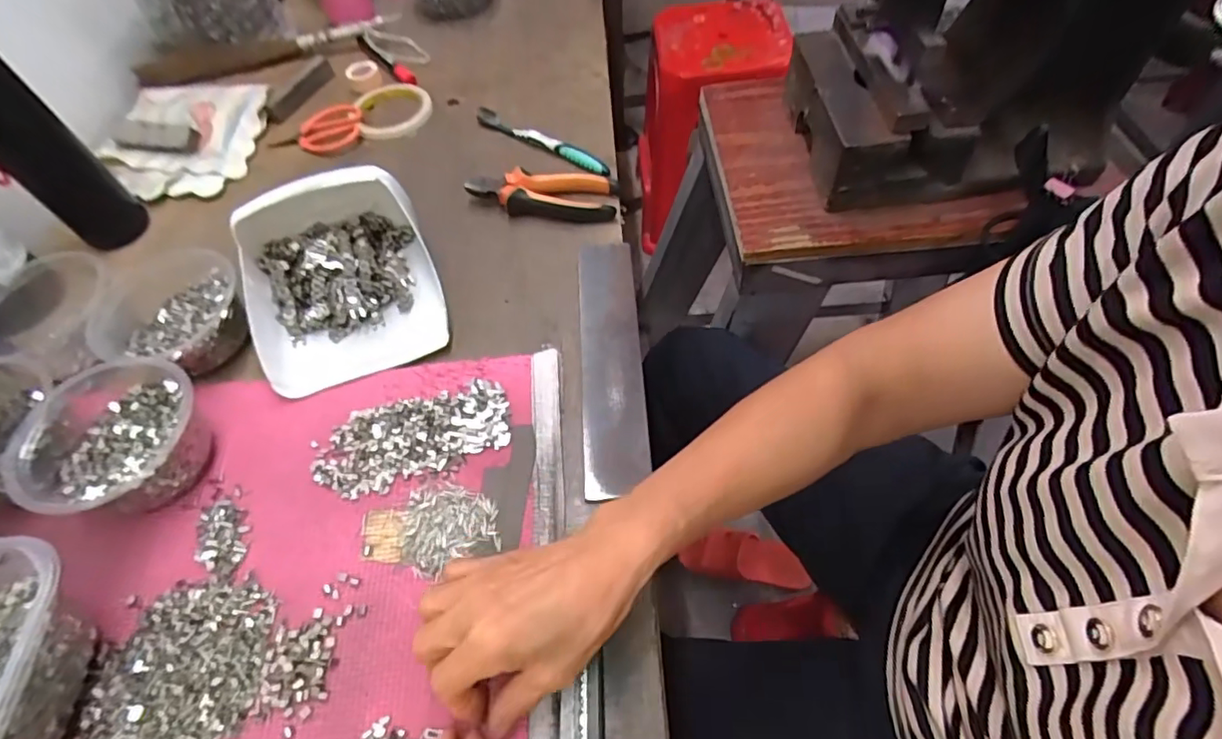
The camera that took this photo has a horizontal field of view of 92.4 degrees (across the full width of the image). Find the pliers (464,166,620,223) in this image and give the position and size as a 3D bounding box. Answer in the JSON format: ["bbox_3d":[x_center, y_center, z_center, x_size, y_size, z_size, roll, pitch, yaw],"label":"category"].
[{"bbox_3d":[-0.068,-0.175,0.587,0.148,0.025,0.053,4,57,4],"label":"pliers"}]

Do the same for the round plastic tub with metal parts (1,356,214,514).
[{"bbox_3d":[-0.357,0.047,0.423,0.121,0.058,0.112,-3,56,4],"label":"round plastic tub with metal parts"}]

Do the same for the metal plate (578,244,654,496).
[{"bbox_3d":[0.000,-0.012,0.484,0.049,0.009,0.241,-5,56,2],"label":"metal plate"}]

